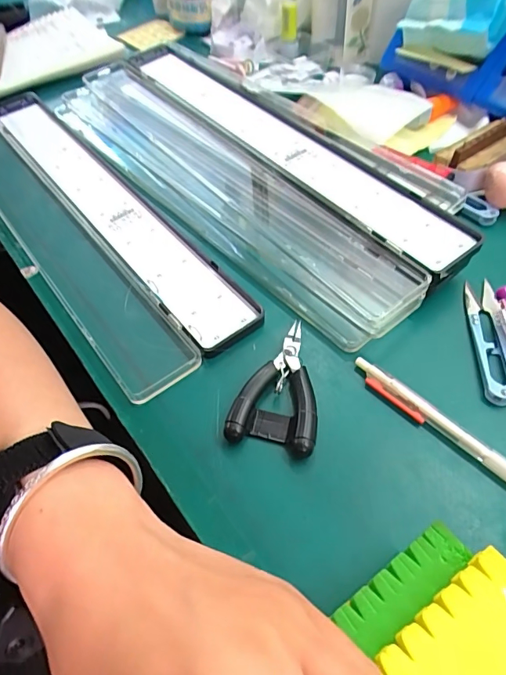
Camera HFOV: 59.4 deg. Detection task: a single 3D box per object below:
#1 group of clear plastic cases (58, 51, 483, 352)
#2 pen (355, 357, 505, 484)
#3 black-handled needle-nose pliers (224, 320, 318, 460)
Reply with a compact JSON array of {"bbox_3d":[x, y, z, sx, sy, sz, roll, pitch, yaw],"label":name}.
[{"bbox_3d":[-0.022,-0.159,0.406,0.147,0.038,0.434,-35,59,-19],"label":"group of clear plastic cases"},{"bbox_3d":[0.118,0.056,0.262,0.139,0.010,0.012,38,65,26],"label":"pen"},{"bbox_3d":[0.019,0.028,0.286,0.052,0.013,0.092,10,56,11],"label":"black-handled needle-nose pliers"}]

